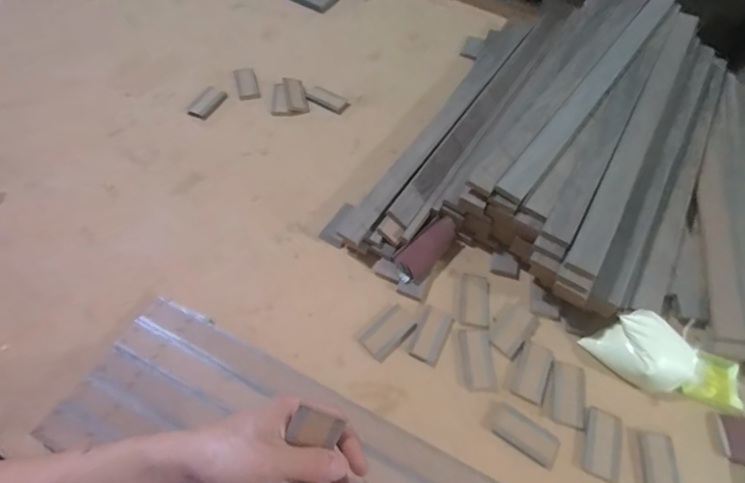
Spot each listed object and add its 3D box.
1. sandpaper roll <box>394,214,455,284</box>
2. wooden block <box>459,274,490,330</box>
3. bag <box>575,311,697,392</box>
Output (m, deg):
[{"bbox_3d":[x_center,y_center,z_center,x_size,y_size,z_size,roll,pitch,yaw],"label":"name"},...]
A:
[{"bbox_3d":[0.083,0.012,0.627,0.118,0.033,0.042,-40,69,-21],"label":"sandpaper roll"},{"bbox_3d":[0.154,0.089,0.607,0.043,0.006,0.082,10,59,3],"label":"wooden block"},{"bbox_3d":[0.378,0.148,0.552,0.102,0.055,0.119,-34,67,-19],"label":"bag"}]

